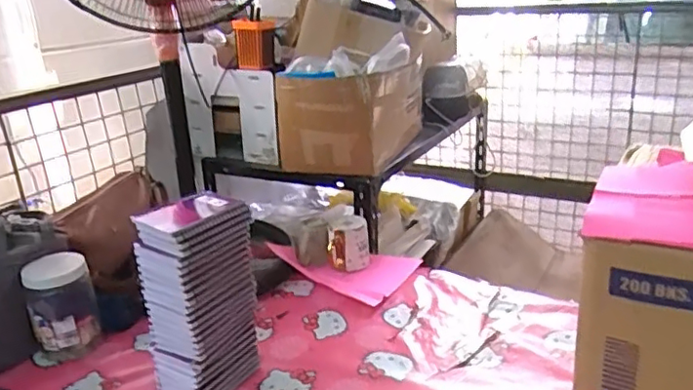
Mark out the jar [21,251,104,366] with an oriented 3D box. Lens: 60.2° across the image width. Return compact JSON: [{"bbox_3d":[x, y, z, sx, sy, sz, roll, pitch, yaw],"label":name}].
[{"bbox_3d":[-0.482,0.191,1.015,0.103,0.159,0.083,-14,22,-26],"label":"jar"}]

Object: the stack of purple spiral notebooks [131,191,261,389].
[{"bbox_3d":[-0.209,0.158,0.866,0.100,0.285,0.143,9,23,31],"label":"stack of purple spiral notebooks"}]

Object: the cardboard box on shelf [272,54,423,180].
[{"bbox_3d":[0.020,-0.197,1.416,0.239,0.205,0.350,6,22,26],"label":"cardboard box on shelf"}]

